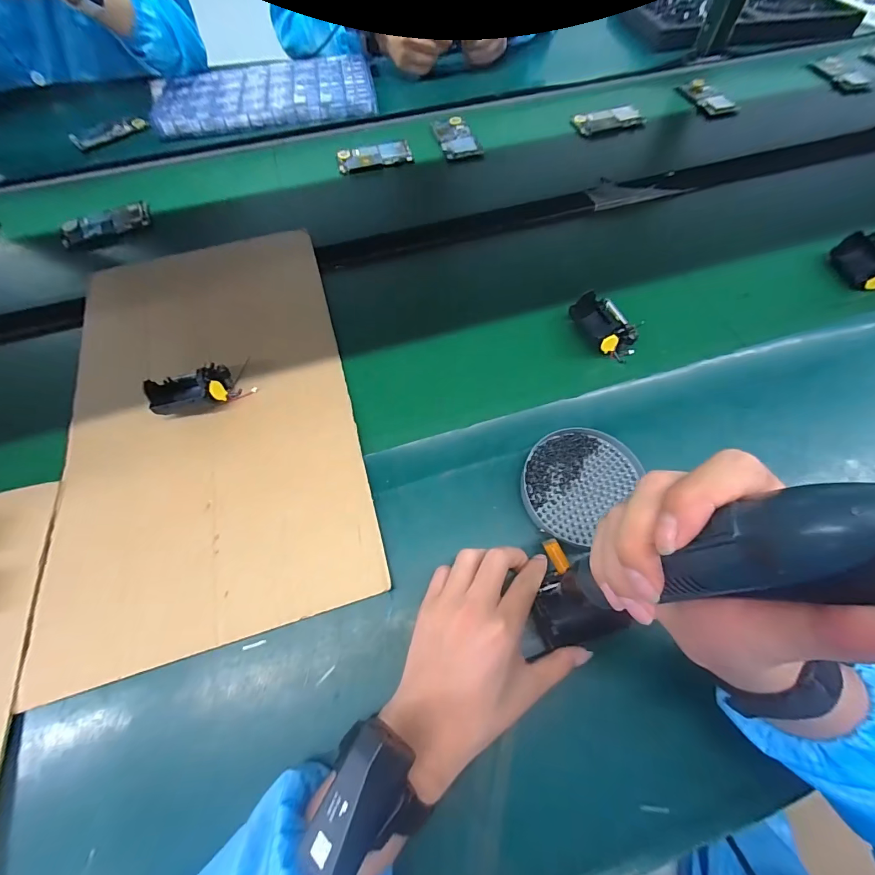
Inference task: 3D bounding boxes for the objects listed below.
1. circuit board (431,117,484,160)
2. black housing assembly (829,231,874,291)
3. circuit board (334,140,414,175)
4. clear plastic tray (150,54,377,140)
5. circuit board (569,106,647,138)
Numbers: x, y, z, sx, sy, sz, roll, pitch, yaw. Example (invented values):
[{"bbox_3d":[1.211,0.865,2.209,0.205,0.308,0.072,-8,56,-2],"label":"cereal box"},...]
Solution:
[{"bbox_3d":[0.030,-0.526,0.677,0.065,0.004,0.111,-18,64,-9],"label":"circuit board"},{"bbox_3d":[0.554,-0.228,0.505,0.051,0.040,0.082,2,62,1],"label":"black housing assembly"},{"bbox_3d":[-0.107,-0.477,0.658,0.123,0.007,0.053,-13,67,-5],"label":"circuit board"},{"bbox_3d":[-0.320,-0.654,0.730,0.383,0.026,0.247,-16,63,-8],"label":"clear plastic tray"},{"bbox_3d":[0.309,-0.575,0.701,0.128,0.014,0.063,-17,63,-9],"label":"circuit board"}]

